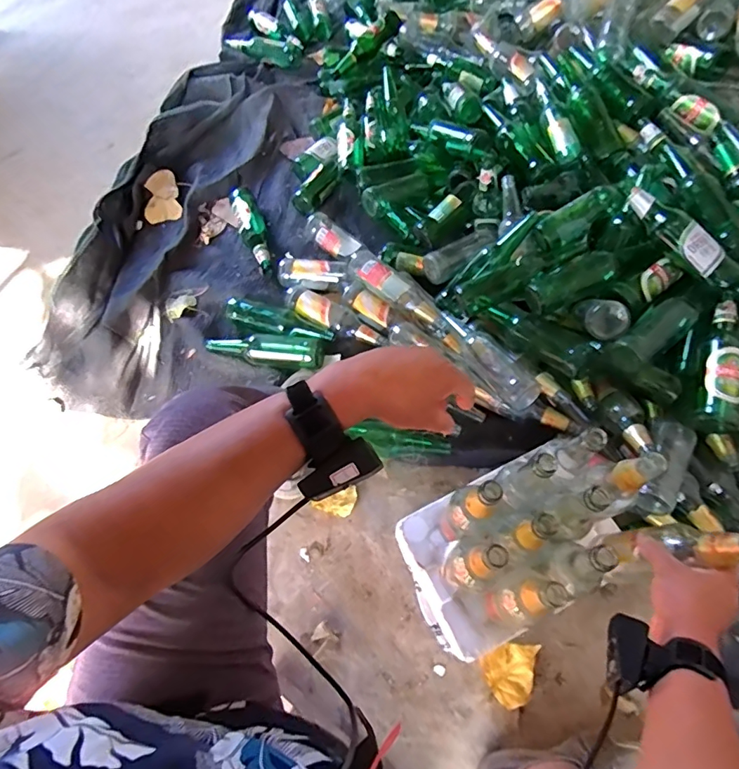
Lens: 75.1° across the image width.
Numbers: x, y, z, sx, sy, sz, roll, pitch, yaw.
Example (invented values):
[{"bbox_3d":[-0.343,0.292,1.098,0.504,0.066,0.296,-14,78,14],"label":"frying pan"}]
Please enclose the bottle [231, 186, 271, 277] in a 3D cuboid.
[{"bbox_3d":[-0.316,-0.428,1.258,0.071,0.075,0.307,-16,65,-4],"label":"bottle"}]

